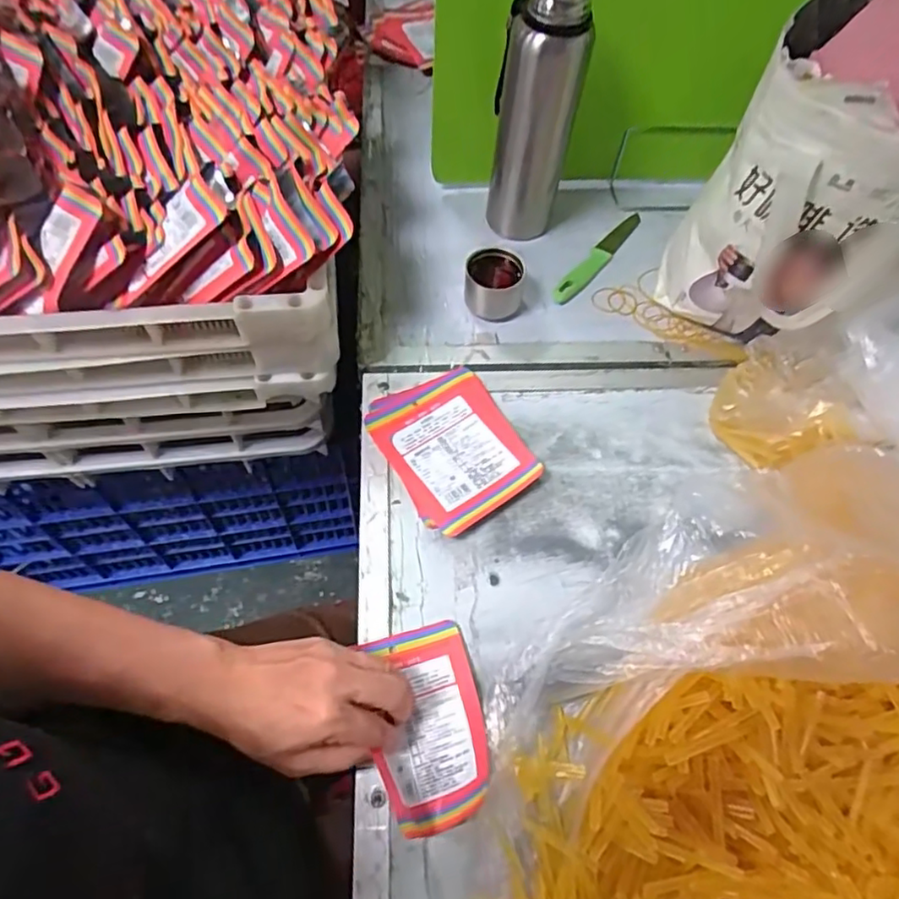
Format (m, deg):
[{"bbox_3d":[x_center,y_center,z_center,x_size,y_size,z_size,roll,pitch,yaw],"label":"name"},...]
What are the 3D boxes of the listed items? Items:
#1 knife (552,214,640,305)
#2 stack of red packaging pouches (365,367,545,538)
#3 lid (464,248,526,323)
[{"bbox_3d":[0.174,-0.225,0.720,0.028,0.008,0.167,36,65,16],"label":"knife"},{"bbox_3d":[0.003,-0.004,0.579,0.119,0.018,0.148,-29,66,-18],"label":"stack of red packaging pouches"},{"bbox_3d":[0.047,-0.175,0.658,0.061,0.061,0.048,11,60,3],"label":"lid"}]

